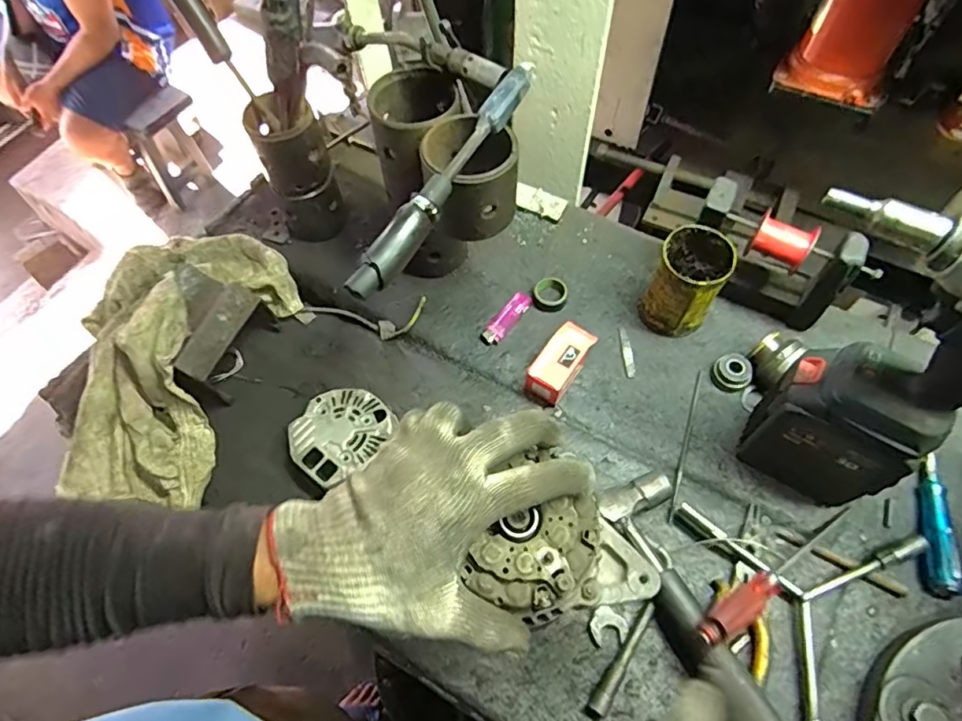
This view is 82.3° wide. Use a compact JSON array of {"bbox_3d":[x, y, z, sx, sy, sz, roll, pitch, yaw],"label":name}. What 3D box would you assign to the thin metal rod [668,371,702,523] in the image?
[{"bbox_3d":[0.219,0.087,0.589,0.007,0.010,0.174,17,63,11],"label":"thin metal rod"}]

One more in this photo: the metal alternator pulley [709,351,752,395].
[{"bbox_3d":[0.280,0.015,0.614,0.037,0.023,0.040,-1,61,1],"label":"metal alternator pulley"}]

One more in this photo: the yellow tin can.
[{"bbox_3d":[0.231,-0.088,0.619,0.069,0.110,0.080,33,67,18],"label":"yellow tin can"}]

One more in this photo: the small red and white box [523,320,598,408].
[{"bbox_3d":[0.090,0.001,0.616,0.045,0.039,0.101,32,67,18],"label":"small red and white box"}]

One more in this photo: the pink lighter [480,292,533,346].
[{"bbox_3d":[0.031,-0.050,0.666,0.024,0.013,0.081,33,67,18],"label":"pink lighter"}]

